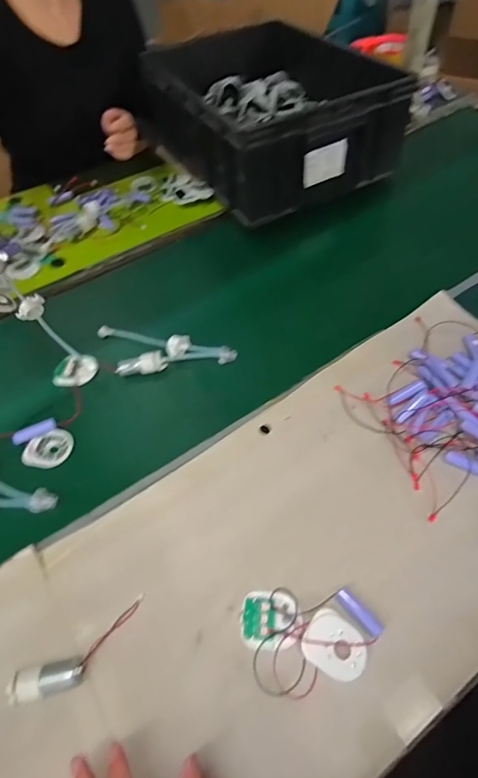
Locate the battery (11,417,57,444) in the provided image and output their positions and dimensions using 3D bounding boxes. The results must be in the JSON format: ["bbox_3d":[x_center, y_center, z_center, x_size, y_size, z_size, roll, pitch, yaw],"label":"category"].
[{"bbox_3d":[-0.257,0.053,0.540,0.052,0.013,0.016,-27,54,-29],"label":"battery"}]

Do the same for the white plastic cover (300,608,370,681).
[{"bbox_3d":[0.089,0.235,0.391,0.057,0.004,0.046,32,64,20],"label":"white plastic cover"}]

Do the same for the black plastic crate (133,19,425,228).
[{"bbox_3d":[0.069,-0.534,0.843,0.365,0.167,0.427,-27,58,-16],"label":"black plastic crate"}]

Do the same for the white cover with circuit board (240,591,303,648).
[{"bbox_3d":[0.030,0.218,0.407,0.056,0.013,0.044,2,55,4],"label":"white cover with circuit board"}]

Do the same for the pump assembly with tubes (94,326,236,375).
[{"bbox_3d":[-0.102,-0.050,0.600,0.190,0.035,0.068,2,55,4],"label":"pump assembly with tubes"}]

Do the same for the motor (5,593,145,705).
[{"bbox_3d":[-0.142,0.242,0.392,0.127,0.020,0.037,-27,58,-16],"label":"motor"}]

